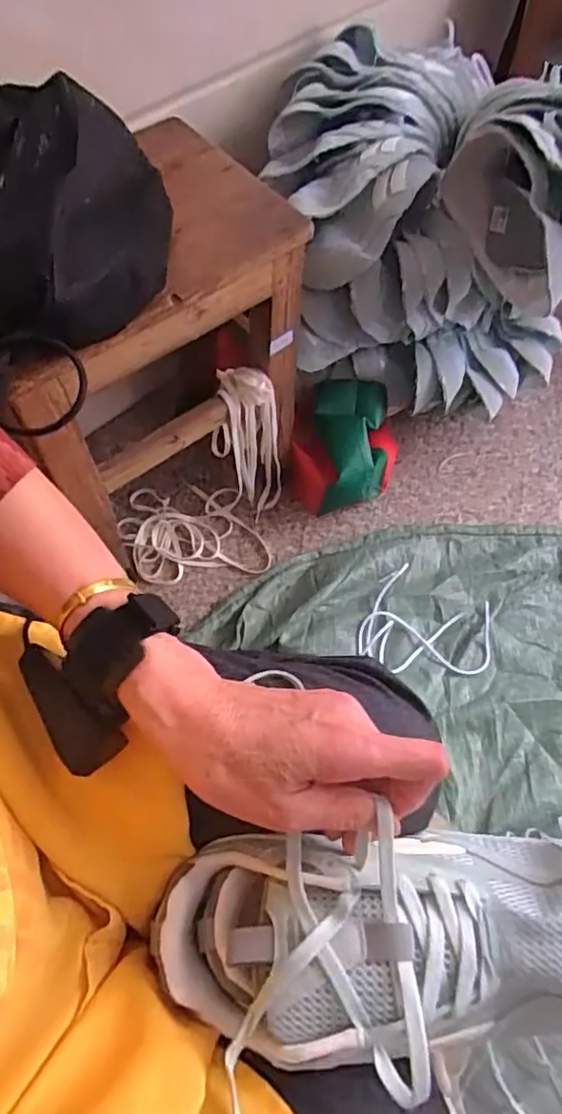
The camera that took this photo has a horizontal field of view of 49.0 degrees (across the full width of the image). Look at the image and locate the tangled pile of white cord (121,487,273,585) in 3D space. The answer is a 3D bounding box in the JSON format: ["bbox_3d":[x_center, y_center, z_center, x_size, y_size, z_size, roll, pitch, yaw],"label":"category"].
[{"bbox_3d":[-0.134,-0.044,0.945,0.220,0.016,0.167,-5,62,-4],"label":"tangled pile of white cord"}]

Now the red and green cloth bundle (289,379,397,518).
[{"bbox_3d":[0.098,-0.162,0.946,0.162,0.129,0.190,8,62,3],"label":"red and green cloth bundle"}]

